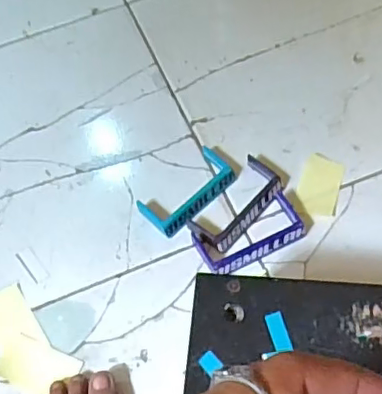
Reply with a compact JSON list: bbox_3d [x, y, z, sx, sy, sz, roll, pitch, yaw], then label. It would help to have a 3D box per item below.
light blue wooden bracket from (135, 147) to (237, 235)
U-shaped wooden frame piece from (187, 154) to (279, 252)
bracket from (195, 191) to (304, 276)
[{"bbox_3d":[-0.002,-0.010,0.643,0.112,0.020,0.056,-41,64,-20],"label":"light blue wooden bracket"},{"bbox_3d":[0.050,0.007,0.627,0.051,0.016,0.112,35,66,23],"label":"U-shaped wooden frame piece"},{"bbox_3d":[0.063,0.039,0.605,0.113,0.014,0.056,-23,59,-10],"label":"bracket"}]

